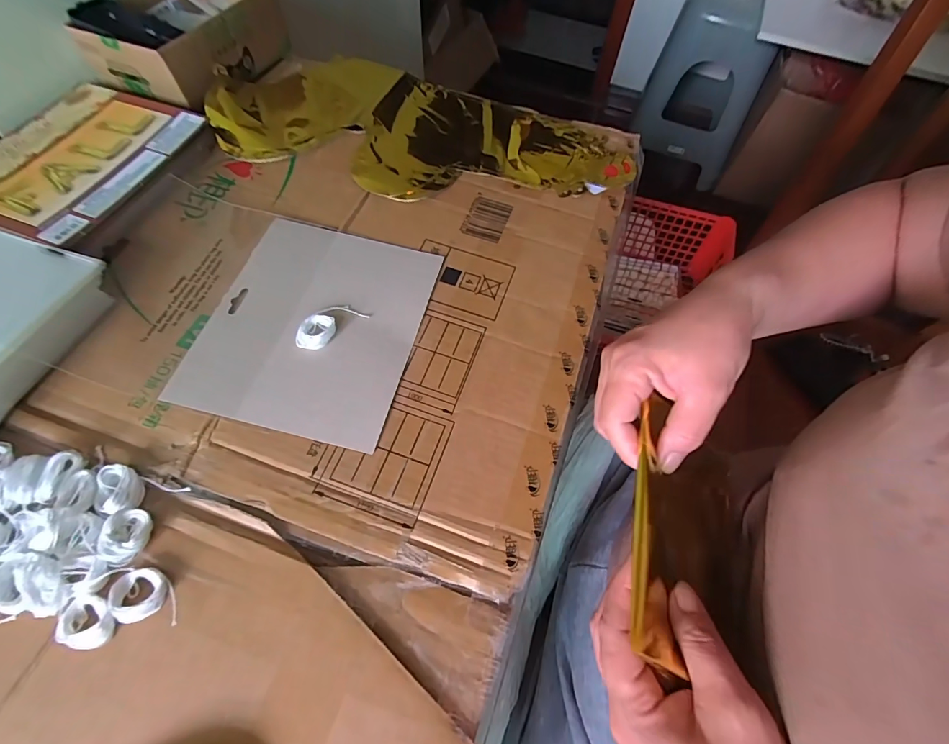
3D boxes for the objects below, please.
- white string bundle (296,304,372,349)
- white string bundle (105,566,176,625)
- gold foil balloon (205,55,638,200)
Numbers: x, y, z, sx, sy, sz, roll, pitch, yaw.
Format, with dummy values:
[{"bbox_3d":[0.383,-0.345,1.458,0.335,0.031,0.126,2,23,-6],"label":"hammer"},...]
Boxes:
[{"bbox_3d":[-0.120,-0.042,0.349,0.059,0.011,0.033,-38,71,-21],"label":"white string bundle"},{"bbox_3d":[-0.196,0.134,0.256,0.041,0.011,0.029,0,62,-4],"label":"white string bundle"},{"bbox_3d":[-0.057,-0.262,0.465,0.436,0.012,0.200,19,63,6],"label":"gold foil balloon"}]

